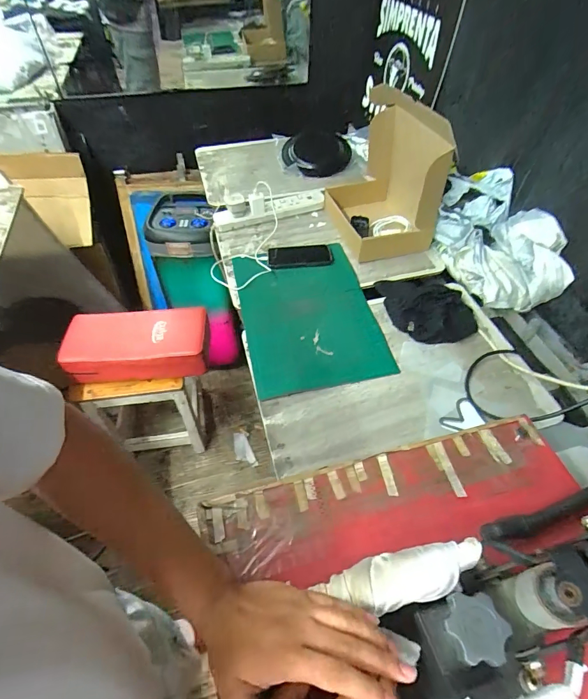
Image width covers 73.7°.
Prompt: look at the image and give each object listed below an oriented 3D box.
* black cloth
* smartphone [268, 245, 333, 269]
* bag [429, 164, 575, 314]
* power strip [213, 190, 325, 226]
[{"bbox_3d":[0.306,-0.105,0.898,0.188,0.051,0.200,-4,51,-2],"label":"black cloth"},{"bbox_3d":[0.015,-0.247,1.036,0.164,0.011,0.094,-7,52,-5],"label":"smartphone"},{"bbox_3d":[0.480,-0.263,0.943,0.178,0.169,0.345,-11,52,-8],"label":"bag"},{"bbox_3d":[-0.066,-0.412,1.153,0.338,0.048,0.062,-16,53,-12],"label":"power strip"}]

